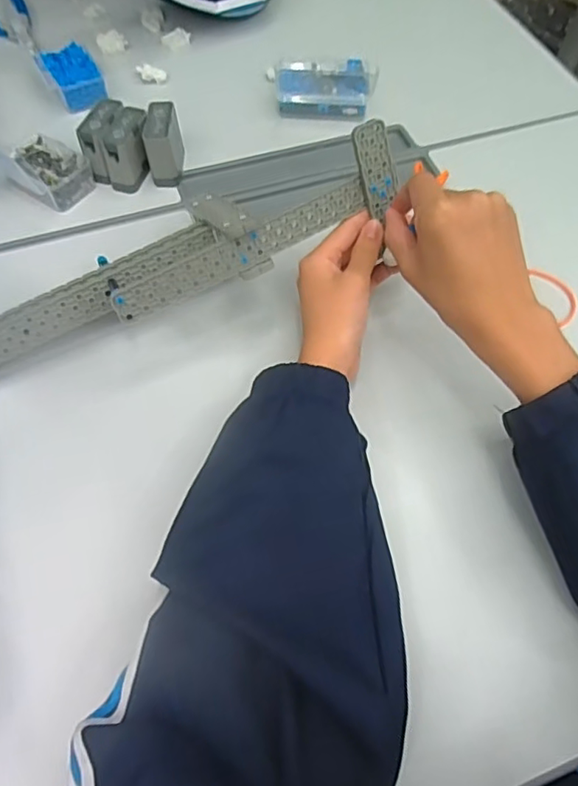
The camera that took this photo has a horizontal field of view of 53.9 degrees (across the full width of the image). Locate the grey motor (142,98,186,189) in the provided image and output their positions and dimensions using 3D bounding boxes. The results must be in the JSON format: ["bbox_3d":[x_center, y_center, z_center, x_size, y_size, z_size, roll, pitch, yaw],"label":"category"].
[{"bbox_3d":[-0.115,-0.229,0.529,0.028,0.054,0.050,-3,61,-3],"label":"grey motor"}]

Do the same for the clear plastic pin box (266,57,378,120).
[{"bbox_3d":[0.033,-0.318,0.594,0.106,0.032,0.066,2,61,0],"label":"clear plastic pin box"}]

